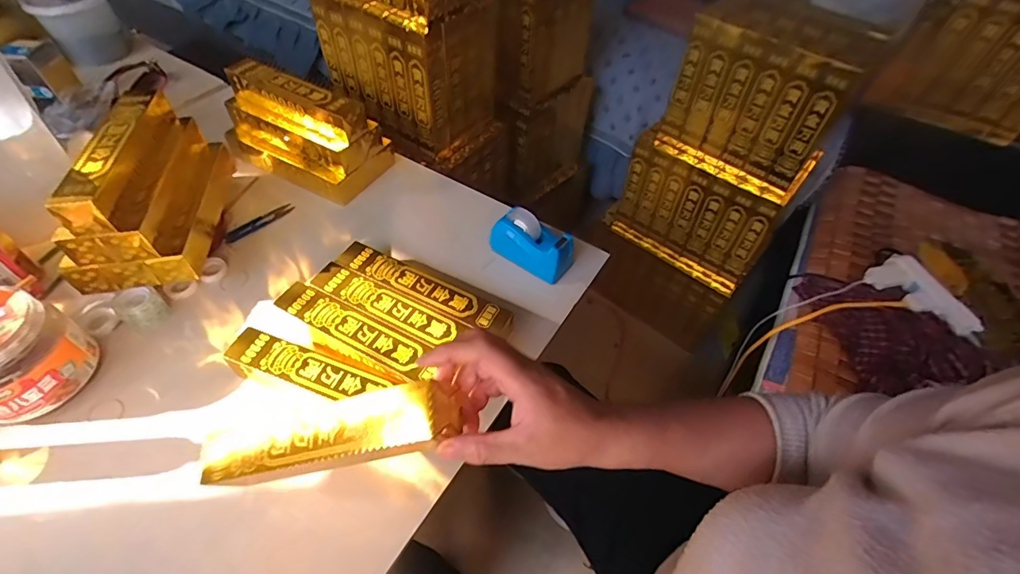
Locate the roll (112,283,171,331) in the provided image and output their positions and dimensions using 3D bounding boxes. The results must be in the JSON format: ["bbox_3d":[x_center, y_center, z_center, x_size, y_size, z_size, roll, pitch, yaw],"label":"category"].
[{"bbox_3d":[-0.439,0.024,0.564,0.046,0.040,0.045,27,56,17],"label":"roll"}]

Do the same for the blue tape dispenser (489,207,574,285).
[{"bbox_3d":[0.033,-0.061,0.645,0.119,0.067,0.053,33,58,21],"label":"blue tape dispenser"}]

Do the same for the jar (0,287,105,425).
[{"bbox_3d":[-0.501,0.070,0.481,0.100,0.106,0.106,1,52,-2],"label":"jar"}]

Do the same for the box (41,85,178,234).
[{"bbox_3d":[-0.451,-0.152,0.555,0.052,0.055,0.228,-6,53,-7],"label":"box"}]

